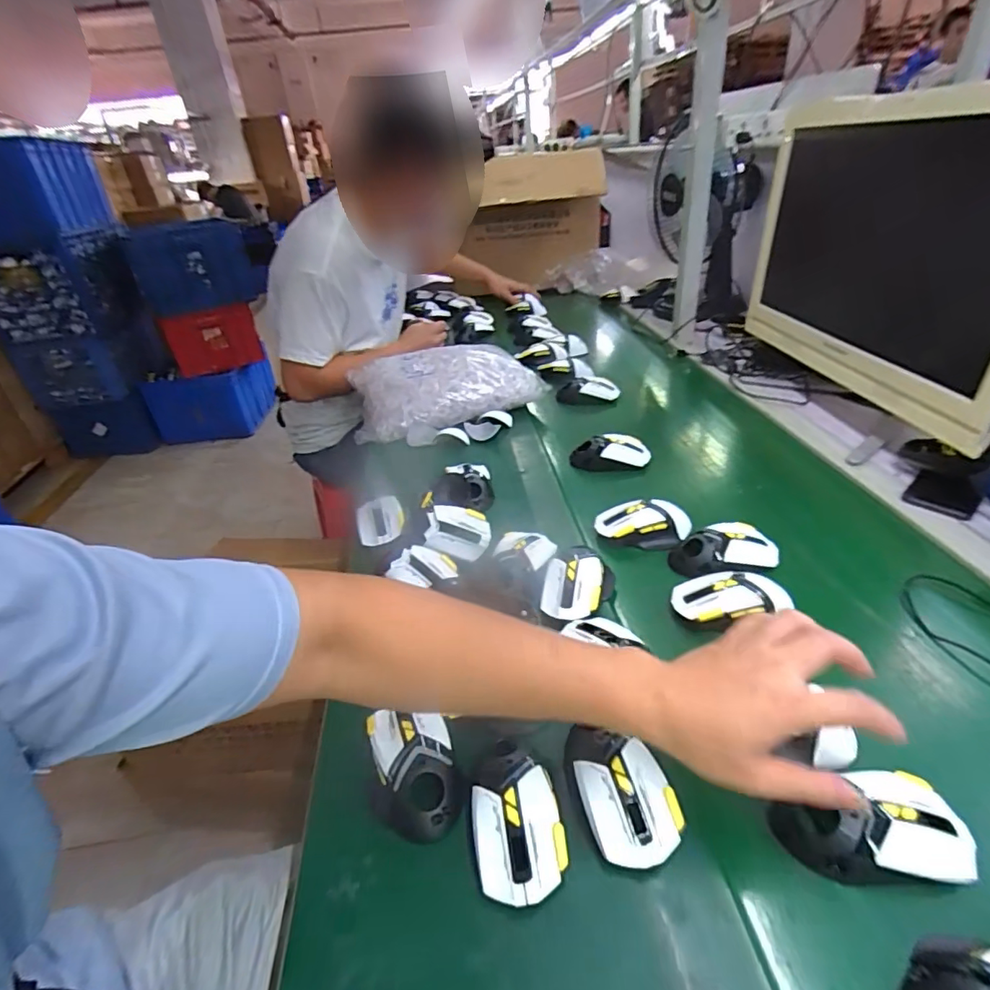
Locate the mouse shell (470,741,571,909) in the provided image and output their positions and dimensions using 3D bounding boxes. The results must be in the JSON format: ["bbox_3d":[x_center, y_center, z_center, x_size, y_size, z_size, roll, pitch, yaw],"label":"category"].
[{"bbox_3d":[0.013,0.230,0.386,0.060,0.028,0.104,-10,34,-5],"label":"mouse shell"}]

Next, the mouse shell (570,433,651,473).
[{"bbox_3d":[0.176,-0.064,0.819,0.122,0.037,0.050,-2,34,7],"label":"mouse shell"}]

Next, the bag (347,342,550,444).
[{"bbox_3d":[-0.109,-0.224,1.034,0.344,0.078,0.270,-15,35,-12],"label":"bag"}]

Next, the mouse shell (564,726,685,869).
[{"bbox_3d":[0.093,0.217,0.396,0.062,0.033,0.104,-13,34,-10],"label":"mouse shell"}]

